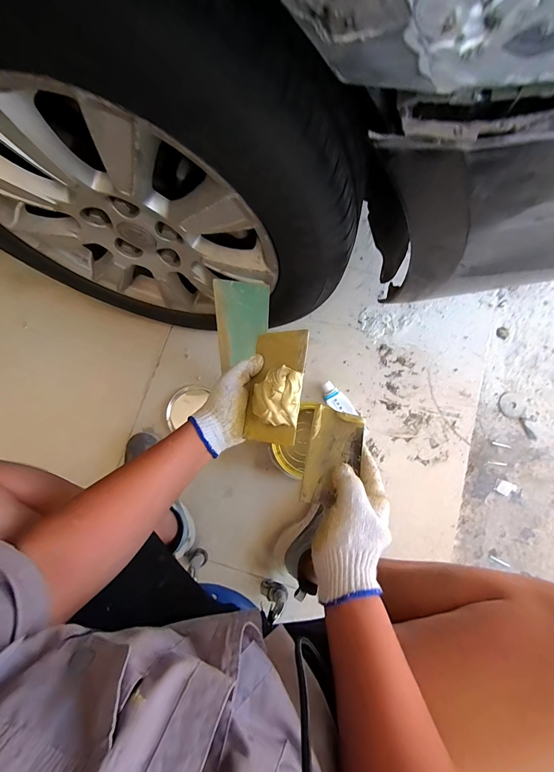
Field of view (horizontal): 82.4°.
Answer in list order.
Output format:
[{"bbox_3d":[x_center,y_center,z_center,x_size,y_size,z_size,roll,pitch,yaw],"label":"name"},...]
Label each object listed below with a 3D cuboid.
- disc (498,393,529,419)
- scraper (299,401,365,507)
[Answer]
[{"bbox_3d":[0.603,0.050,0.807,0.075,0.004,0.064,-1,79,-1],"label":"disc"},{"bbox_3d":[0.072,0.088,0.411,0.069,0.009,0.128,1,61,32],"label":"scraper"}]

